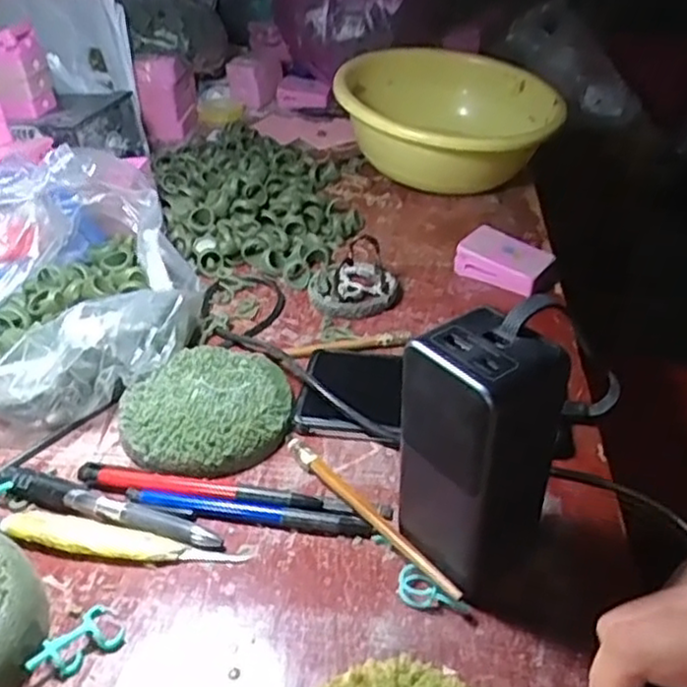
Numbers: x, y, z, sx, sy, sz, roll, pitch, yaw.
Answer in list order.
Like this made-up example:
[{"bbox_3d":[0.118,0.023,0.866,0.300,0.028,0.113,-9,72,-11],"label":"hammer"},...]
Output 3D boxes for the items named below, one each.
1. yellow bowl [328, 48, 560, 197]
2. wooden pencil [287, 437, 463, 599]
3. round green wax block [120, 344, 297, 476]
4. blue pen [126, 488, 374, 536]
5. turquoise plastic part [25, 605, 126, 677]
[{"bbox_3d":[0.110,-0.239,0.766,0.222,0.101,0.273,5,37,7],"label":"yellow bowl"},{"bbox_3d":[0.012,0.090,0.383,0.008,0.014,0.141,-25,43,-30],"label":"wooden pencil"},{"bbox_3d":[-0.087,0.037,0.448,0.104,0.019,0.106,0,36,0],"label":"round green wax block"},{"bbox_3d":[-0.053,0.091,0.386,0.135,0.008,0.013,4,37,6],"label":"blue pen"},{"bbox_3d":[-0.123,0.137,0.325,0.041,0.011,0.023,-28,45,-32],"label":"turquoise plastic part"}]

